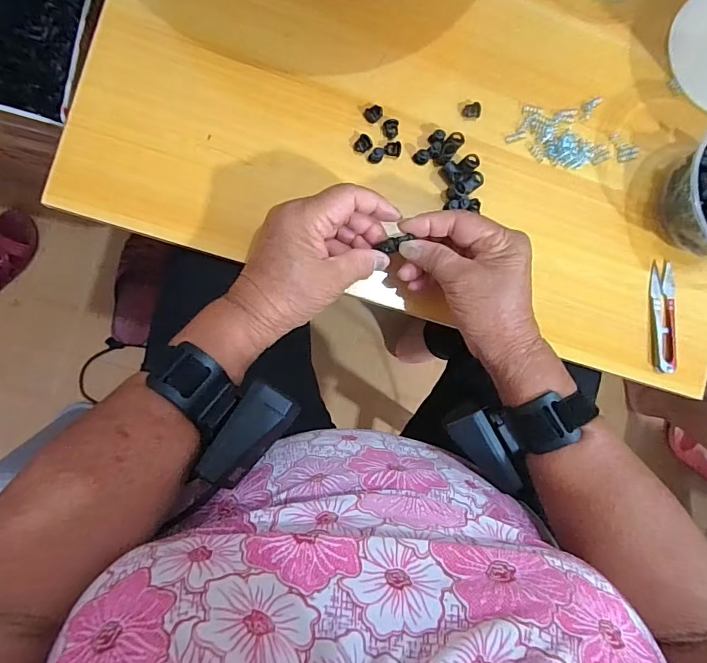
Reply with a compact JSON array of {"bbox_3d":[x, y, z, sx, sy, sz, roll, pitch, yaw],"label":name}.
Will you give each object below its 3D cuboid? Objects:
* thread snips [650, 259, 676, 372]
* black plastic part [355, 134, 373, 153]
[{"bbox_3d":[0.291,-0.012,0.411,0.026,0.011,0.099,3,89,-9],"label":"thread snips"},{"bbox_3d":[0.009,-0.156,0.371,0.013,0.007,0.014,35,84,-7],"label":"black plastic part"}]

